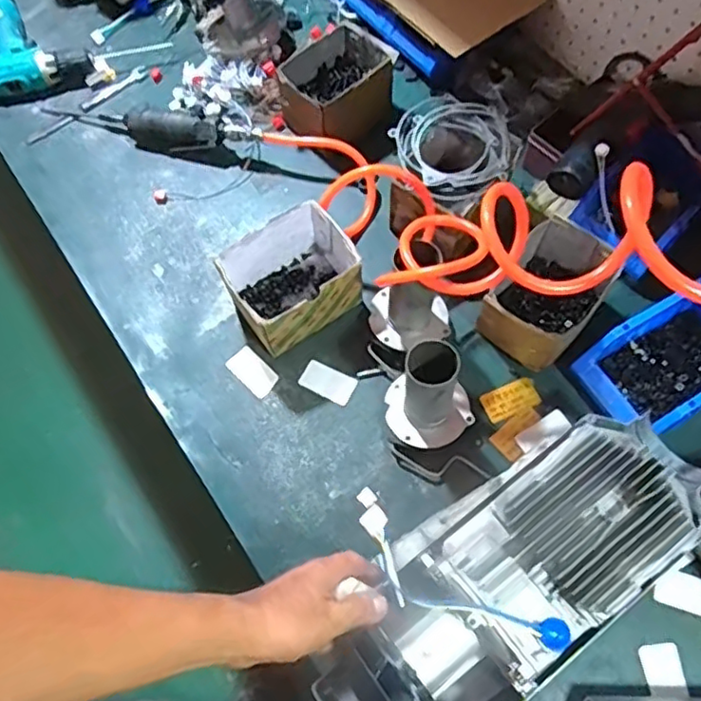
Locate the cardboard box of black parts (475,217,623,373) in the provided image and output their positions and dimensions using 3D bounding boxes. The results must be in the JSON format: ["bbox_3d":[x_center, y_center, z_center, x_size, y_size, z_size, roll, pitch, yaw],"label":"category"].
[{"bbox_3d":[0.230,-0.064,0.753,0.116,0.084,0.163,37,72,17],"label":"cardboard box of black parts"}]

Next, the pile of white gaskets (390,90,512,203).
[{"bbox_3d":[0.122,-0.250,0.771,0.136,0.028,0.151,4,66,4],"label":"pile of white gaskets"}]

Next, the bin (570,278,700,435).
[{"bbox_3d":[0.354,0.012,0.700,0.178,0.069,0.112,-28,68,-10],"label":"bin"}]

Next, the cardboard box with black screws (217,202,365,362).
[{"bbox_3d":[-0.067,-0.083,0.771,0.155,0.097,0.117,-35,69,-13],"label":"cardboard box with black screws"}]

